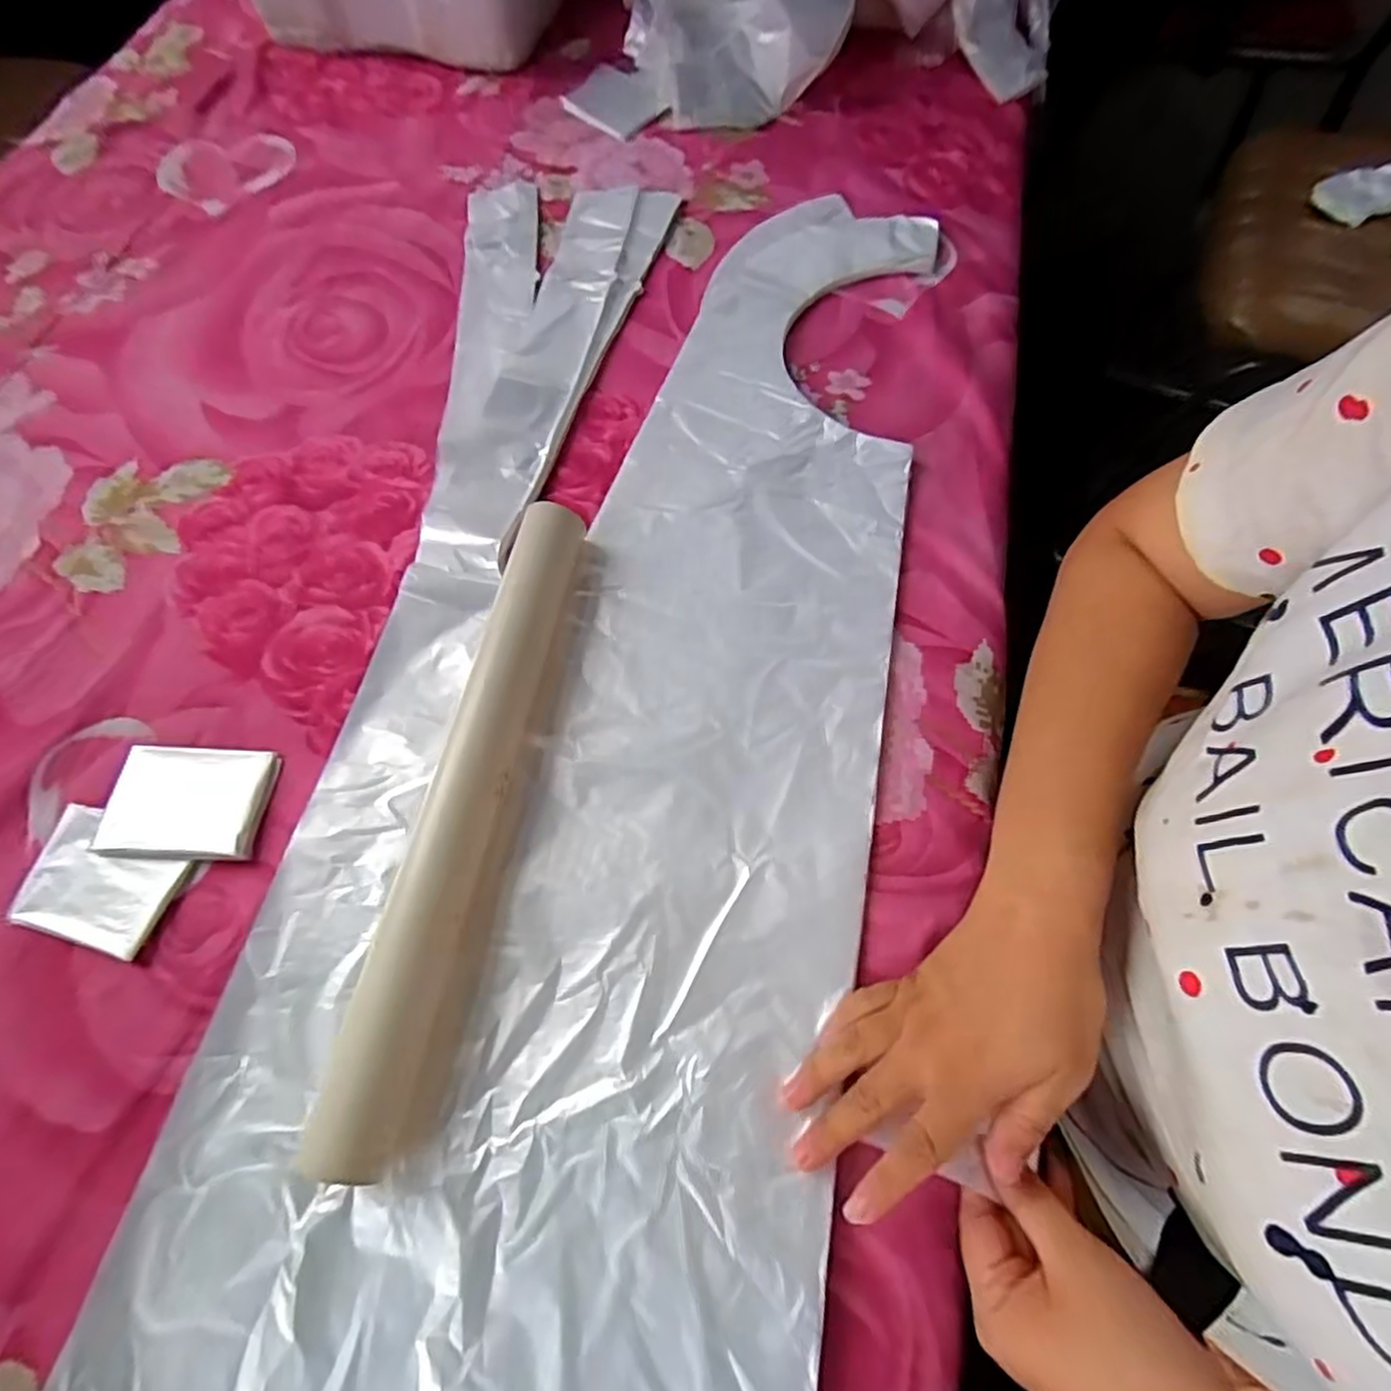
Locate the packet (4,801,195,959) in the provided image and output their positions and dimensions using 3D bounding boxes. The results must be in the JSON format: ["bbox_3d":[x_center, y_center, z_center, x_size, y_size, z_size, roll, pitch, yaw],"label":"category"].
[{"bbox_3d":[-0.327,0.101,0.383,0.082,0.007,0.065,14,67,8],"label":"packet"}]

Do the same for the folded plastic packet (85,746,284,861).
[{"bbox_3d":[-0.289,0.059,0.397,0.082,0.011,0.063,2,66,2],"label":"folded plastic packet"}]

